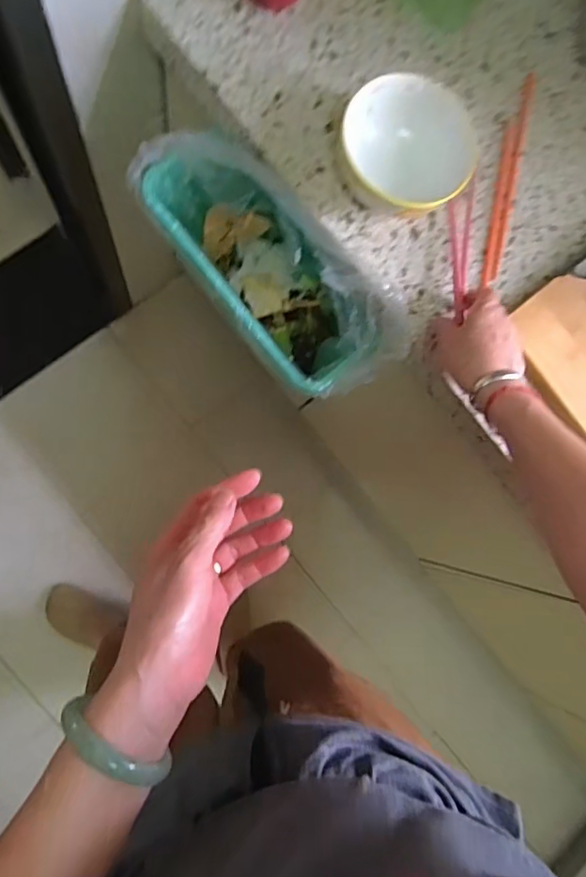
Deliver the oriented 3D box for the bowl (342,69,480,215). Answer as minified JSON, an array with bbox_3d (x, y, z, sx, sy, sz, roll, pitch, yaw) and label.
[{"bbox_3d":[0.107,-0.273,0.554,0.117,0.069,0.113,1,84,-8],"label":"bowl"}]

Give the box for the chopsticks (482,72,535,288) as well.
[{"bbox_3d":[0.227,-0.278,0.611,0.025,0.007,0.245,14,82,-6],"label":"chopsticks"}]

